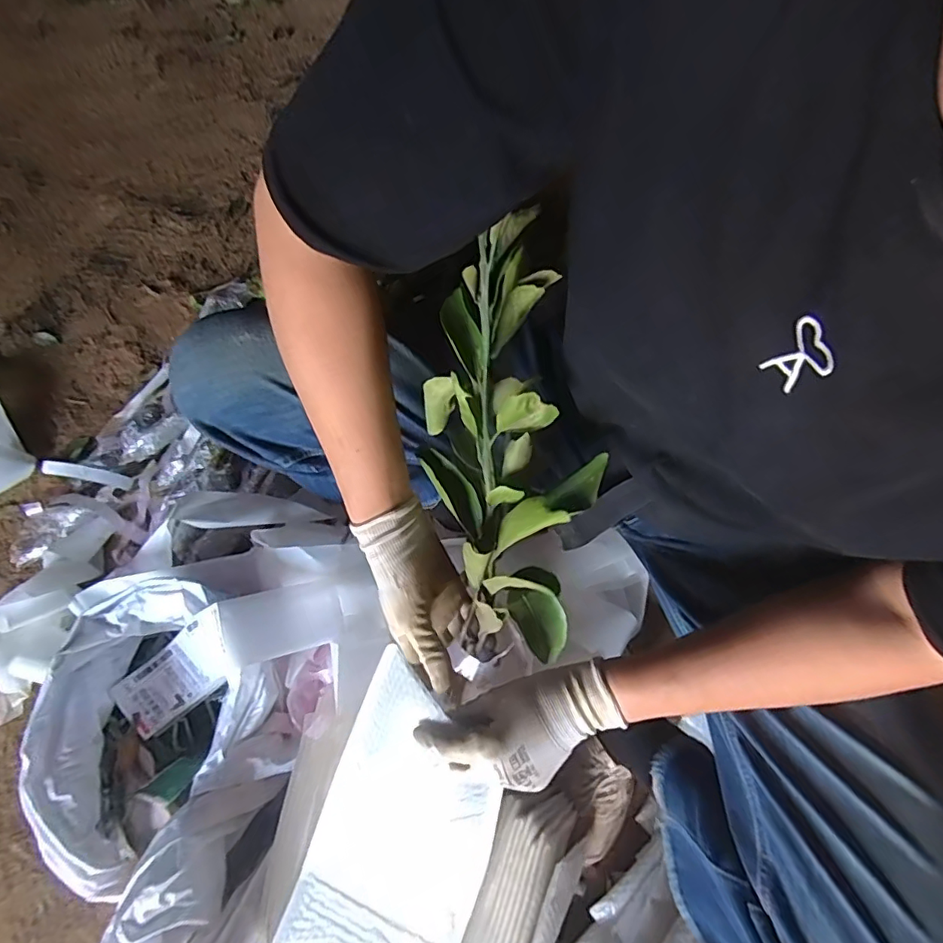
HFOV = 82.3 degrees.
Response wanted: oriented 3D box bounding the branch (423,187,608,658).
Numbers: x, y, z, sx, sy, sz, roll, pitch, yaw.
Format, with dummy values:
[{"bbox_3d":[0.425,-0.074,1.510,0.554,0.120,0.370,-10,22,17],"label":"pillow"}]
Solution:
[{"bbox_3d":[0.029,-0.014,0.388,0.114,0.101,0.306,-6,105,-3],"label":"branch"}]

